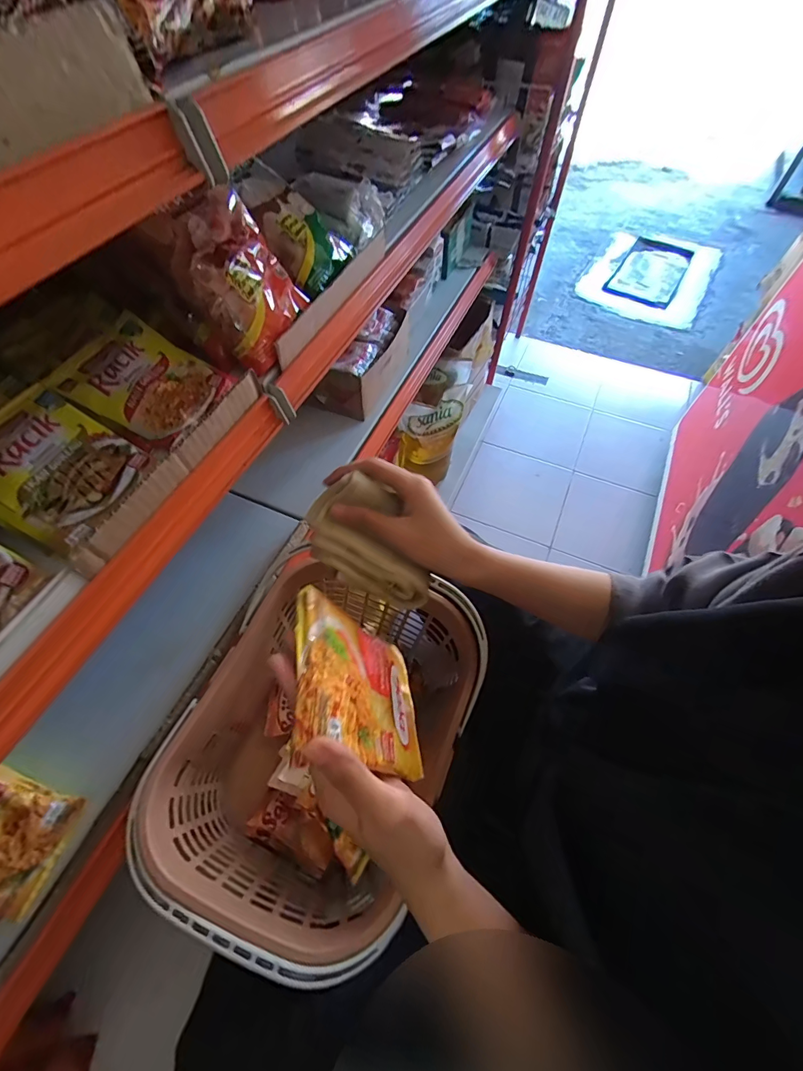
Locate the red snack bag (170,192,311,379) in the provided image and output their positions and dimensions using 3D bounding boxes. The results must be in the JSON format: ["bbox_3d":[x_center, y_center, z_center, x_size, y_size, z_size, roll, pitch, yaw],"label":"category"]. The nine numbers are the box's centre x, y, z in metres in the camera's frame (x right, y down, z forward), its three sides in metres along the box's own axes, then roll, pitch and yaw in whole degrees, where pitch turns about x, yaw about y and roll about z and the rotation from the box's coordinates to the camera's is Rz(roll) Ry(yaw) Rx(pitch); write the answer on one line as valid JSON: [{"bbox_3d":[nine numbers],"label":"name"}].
[{"bbox_3d":[-0.155,-0.239,0.396,0.045,0.118,0.113,1,55,43],"label":"red snack bag"}]

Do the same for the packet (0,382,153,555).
[{"bbox_3d":[-0.278,-0.056,0.326,0.127,0.007,0.102,31,62,0],"label":"packet"}]

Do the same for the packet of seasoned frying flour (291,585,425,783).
[{"bbox_3d":[-0.024,0.105,0.284,0.015,0.136,0.098,-24,49,17],"label":"packet of seasoned frying flour"}]

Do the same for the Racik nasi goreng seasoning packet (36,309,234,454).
[{"bbox_3d":[-0.229,-0.140,0.369,0.122,0.013,0.096,30,66,-1],"label":"Racik nasi goreng seasoning packet"}]

